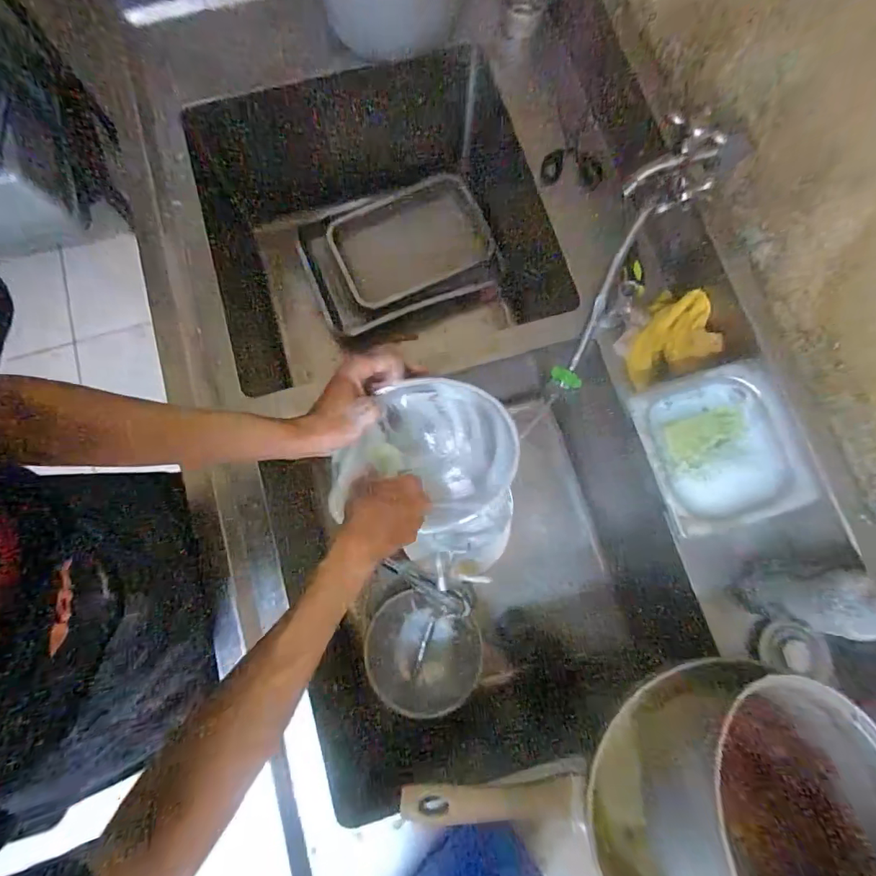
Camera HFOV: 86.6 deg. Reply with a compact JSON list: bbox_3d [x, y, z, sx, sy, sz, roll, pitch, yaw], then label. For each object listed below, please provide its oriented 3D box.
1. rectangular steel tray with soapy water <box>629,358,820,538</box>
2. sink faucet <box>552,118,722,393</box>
[{"bbox_3d":[0.329,0.009,0.538,0.181,0.033,0.173,-15,79,-3],"label":"rectangular steel tray with soapy water"},{"bbox_3d":[0.232,-0.215,0.600,0.078,0.332,0.083,26,38,5],"label":"sink faucet"}]

